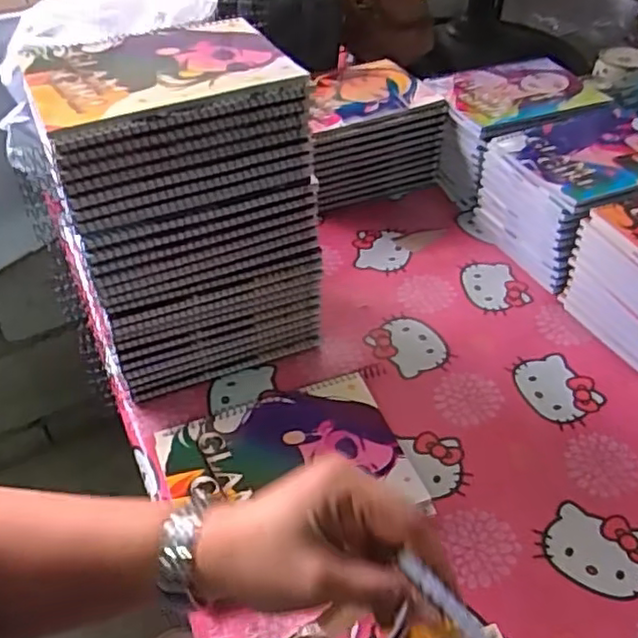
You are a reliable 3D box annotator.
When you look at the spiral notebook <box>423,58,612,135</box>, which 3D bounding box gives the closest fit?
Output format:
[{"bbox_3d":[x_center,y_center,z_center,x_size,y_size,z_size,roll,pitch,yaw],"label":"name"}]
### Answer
[{"bbox_3d":[0.266,-0.300,0.847,0.201,0.015,0.157,-16,46,-16],"label":"spiral notebook"}]

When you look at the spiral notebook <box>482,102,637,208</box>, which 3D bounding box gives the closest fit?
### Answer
[{"bbox_3d":[0.316,-0.199,0.741,0.186,0.010,0.169,-19,47,-19],"label":"spiral notebook"}]

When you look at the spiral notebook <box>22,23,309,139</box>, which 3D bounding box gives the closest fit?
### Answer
[{"bbox_3d":[-0.125,-0.196,0.507,0.195,0.008,0.140,-18,47,-19],"label":"spiral notebook"}]

